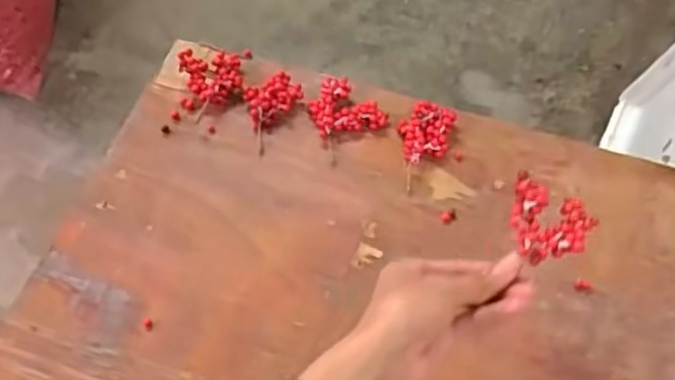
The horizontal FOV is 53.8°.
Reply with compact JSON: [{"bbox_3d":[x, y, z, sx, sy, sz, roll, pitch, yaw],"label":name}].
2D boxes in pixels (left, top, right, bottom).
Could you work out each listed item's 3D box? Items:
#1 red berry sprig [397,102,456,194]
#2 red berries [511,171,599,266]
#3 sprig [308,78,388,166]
[{"bbox_3d":[0.076,-0.039,0.605,0.046,0.017,0.085,15,64,9],"label":"red berry sprig"},{"bbox_3d":[0.148,0.024,0.468,0.059,0.019,0.055,23,68,12],"label":"red berries"},{"bbox_3d":[0.001,-0.073,0.623,0.064,0.016,0.072,-33,66,-14],"label":"sprig"}]

